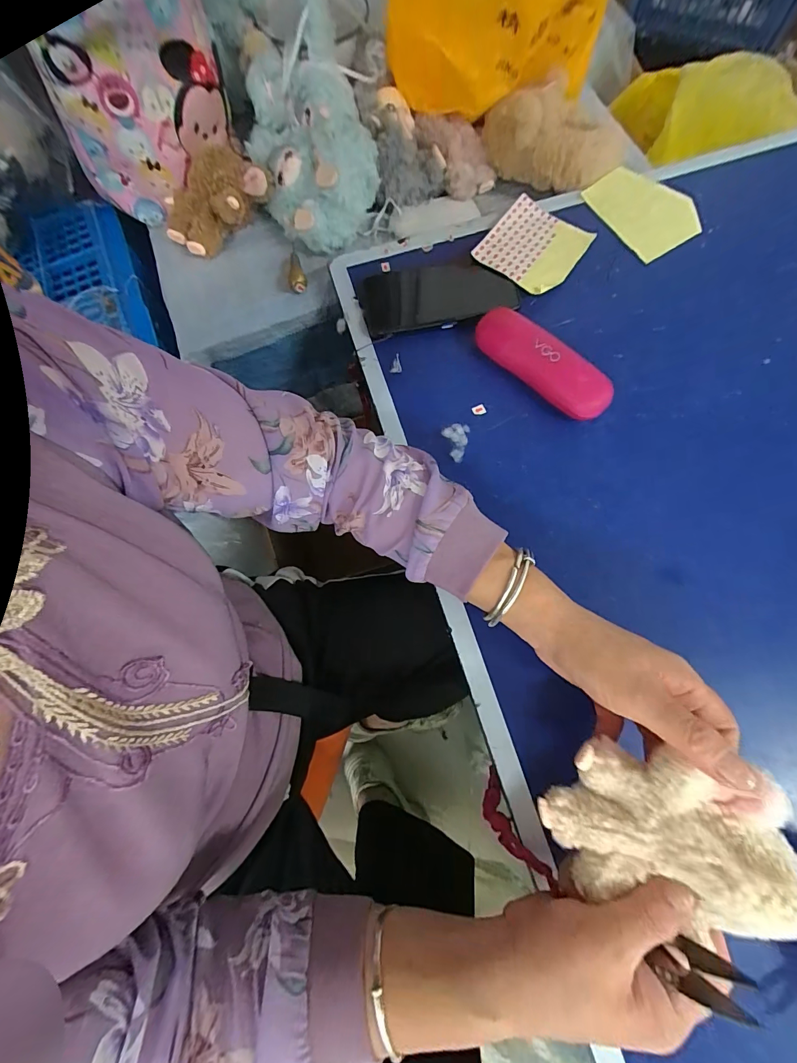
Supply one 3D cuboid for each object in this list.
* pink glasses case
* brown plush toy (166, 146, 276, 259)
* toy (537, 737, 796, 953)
[{"bbox_3d":[0.142,-0.167,0.387,0.149,0.037,0.045,42,80,11],"label":"pink glasses case"},{"bbox_3d":[-0.217,-0.392,0.463,0.135,0.063,0.080,-15,75,-2],"label":"brown plush toy"},{"bbox_3d":[0.159,0.181,0.233,0.121,0.050,0.092,-9,72,31],"label":"toy"}]

